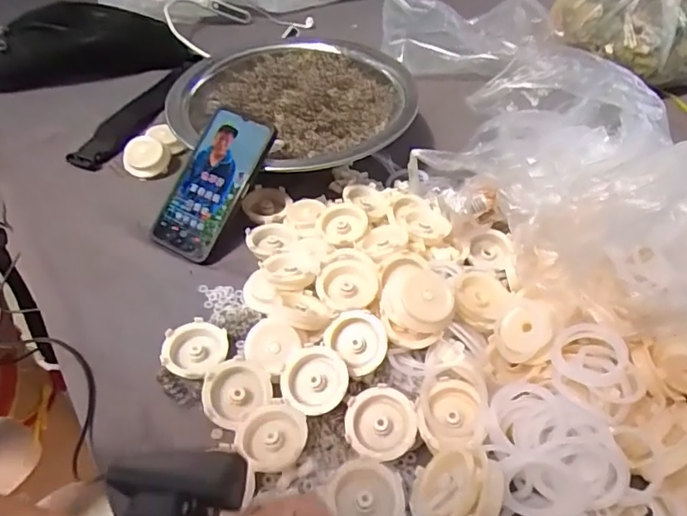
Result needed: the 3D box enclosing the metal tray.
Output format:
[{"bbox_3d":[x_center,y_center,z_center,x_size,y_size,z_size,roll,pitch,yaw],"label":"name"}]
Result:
[{"bbox_3d":[-0.065,-0.190,0.667,0.300,0.060,0.291,8,45,3],"label":"metal tray"}]

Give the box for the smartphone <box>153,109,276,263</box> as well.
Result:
[{"bbox_3d":[-0.134,-0.077,0.550,0.077,0.017,0.156,25,83,17],"label":"smartphone"}]

